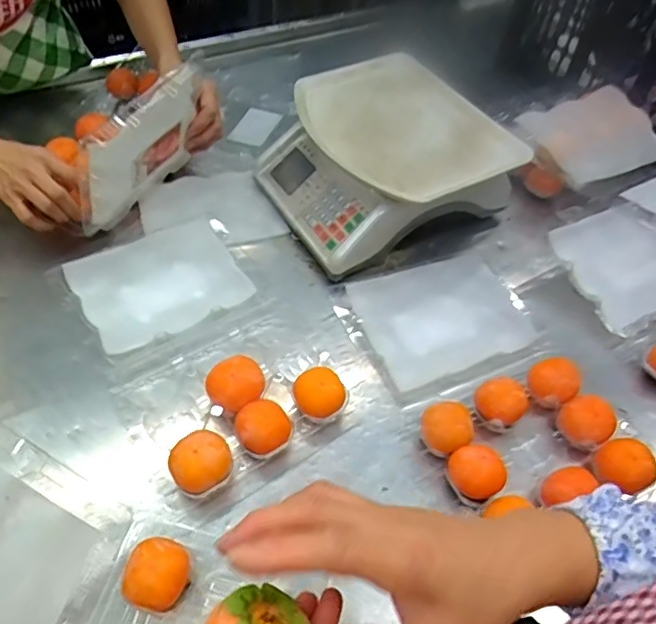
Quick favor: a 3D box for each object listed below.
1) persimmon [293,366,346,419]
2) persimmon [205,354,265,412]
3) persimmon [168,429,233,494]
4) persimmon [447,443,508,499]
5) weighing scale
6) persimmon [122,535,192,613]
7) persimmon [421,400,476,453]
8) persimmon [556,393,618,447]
[{"bbox_3d":[-0.009,0.089,0.589,0.052,0.034,0.051,2,51,-2],"label":"persimmon"},{"bbox_3d":[-0.095,0.080,0.586,0.054,0.049,0.052,2,51,-2],"label":"persimmon"},{"bbox_3d":[-0.120,0.145,0.531,0.054,0.045,0.052,2,51,-2],"label":"persimmon"},{"bbox_3d":[0.141,0.155,0.539,0.051,0.044,0.051,2,51,-2],"label":"persimmon"},{"bbox_3d":[0.068,-0.210,0.766,0.279,0.135,0.291,-26,57,-23],"label":"weighing scale"},{"bbox_3d":[-0.140,0.219,0.464,0.054,0.036,0.052,27,54,17],"label":"persimmon"},{"bbox_3d":[0.122,0.118,0.574,0.051,0.041,0.049,30,56,19],"label":"persimmon"},{"bbox_3d":[0.270,0.117,0.591,0.055,0.038,0.052,2,51,-2],"label":"persimmon"}]

